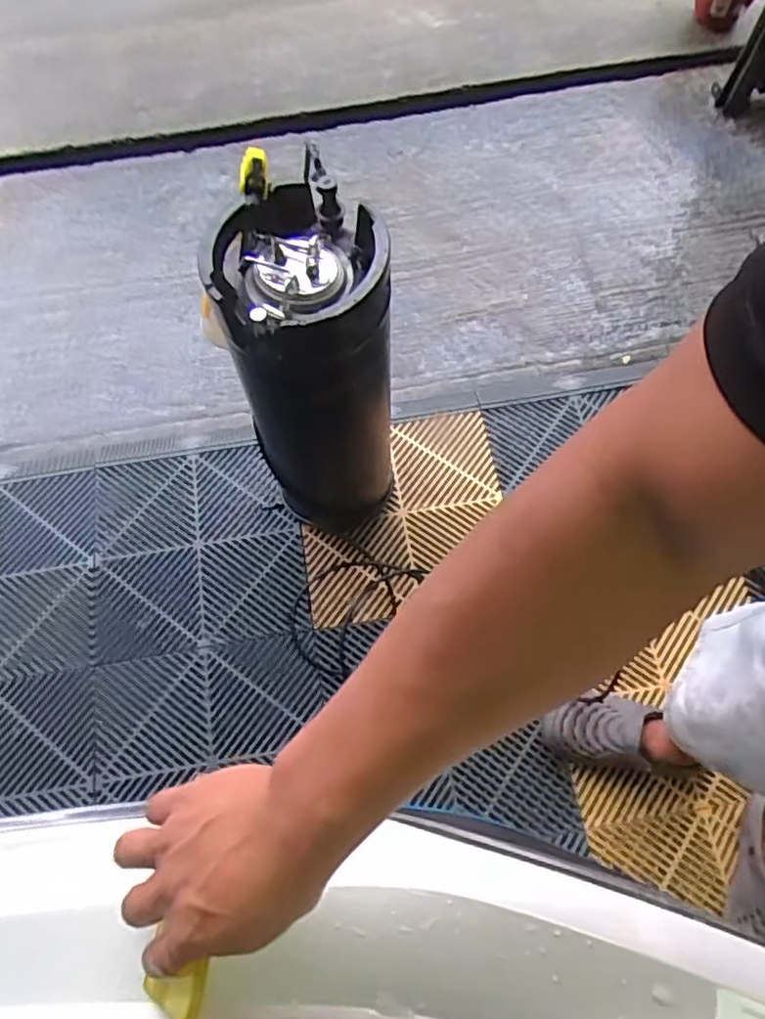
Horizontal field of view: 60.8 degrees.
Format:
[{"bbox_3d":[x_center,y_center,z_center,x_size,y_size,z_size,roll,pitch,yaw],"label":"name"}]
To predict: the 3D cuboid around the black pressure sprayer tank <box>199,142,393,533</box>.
[{"bbox_3d":[-0.091,-0.177,0.972,0.203,0.576,0.243,-12,69,-3],"label":"black pressure sprayer tank"}]

